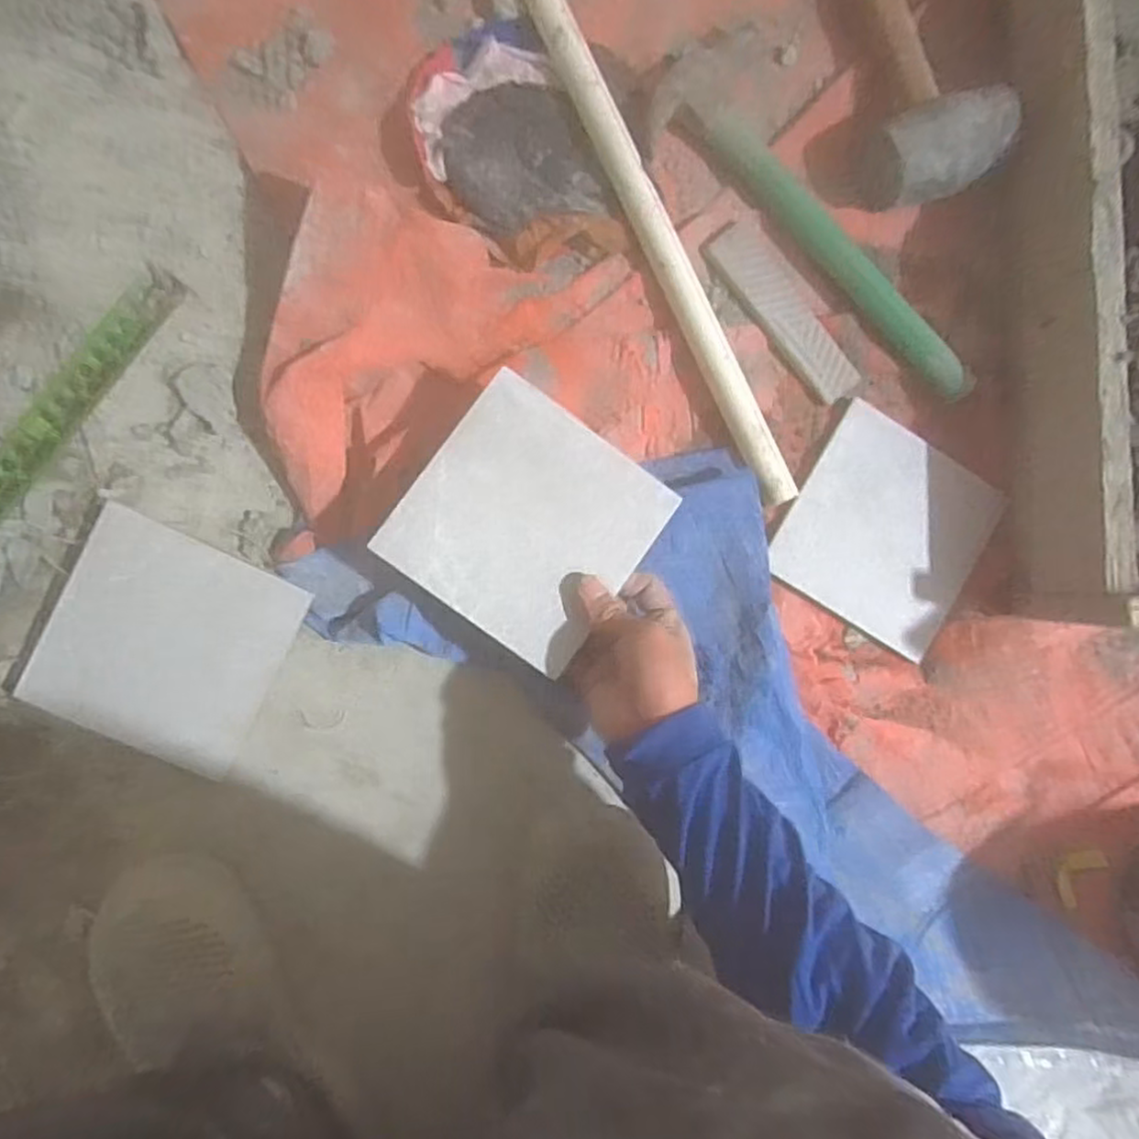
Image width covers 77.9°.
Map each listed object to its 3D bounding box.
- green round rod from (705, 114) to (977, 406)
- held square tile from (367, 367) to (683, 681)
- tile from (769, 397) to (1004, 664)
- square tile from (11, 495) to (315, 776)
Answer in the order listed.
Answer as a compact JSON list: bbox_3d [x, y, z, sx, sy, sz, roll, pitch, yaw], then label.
[{"bbox_3d":[0.195,-0.225,0.515,0.024,0.026,0.261,-43,94,-4],"label":"green round rod"},{"bbox_3d":[-0.027,-0.030,0.457,0.142,0.009,0.144,37,87,-5],"label":"held square tile"},{"bbox_3d":[0.240,-0.027,0.531,0.145,0.017,0.142,31,87,-5],"label":"tile"},{"bbox_3d":[-0.277,0.051,0.485,0.149,0.007,0.143,26,88,-5],"label":"square tile"}]

